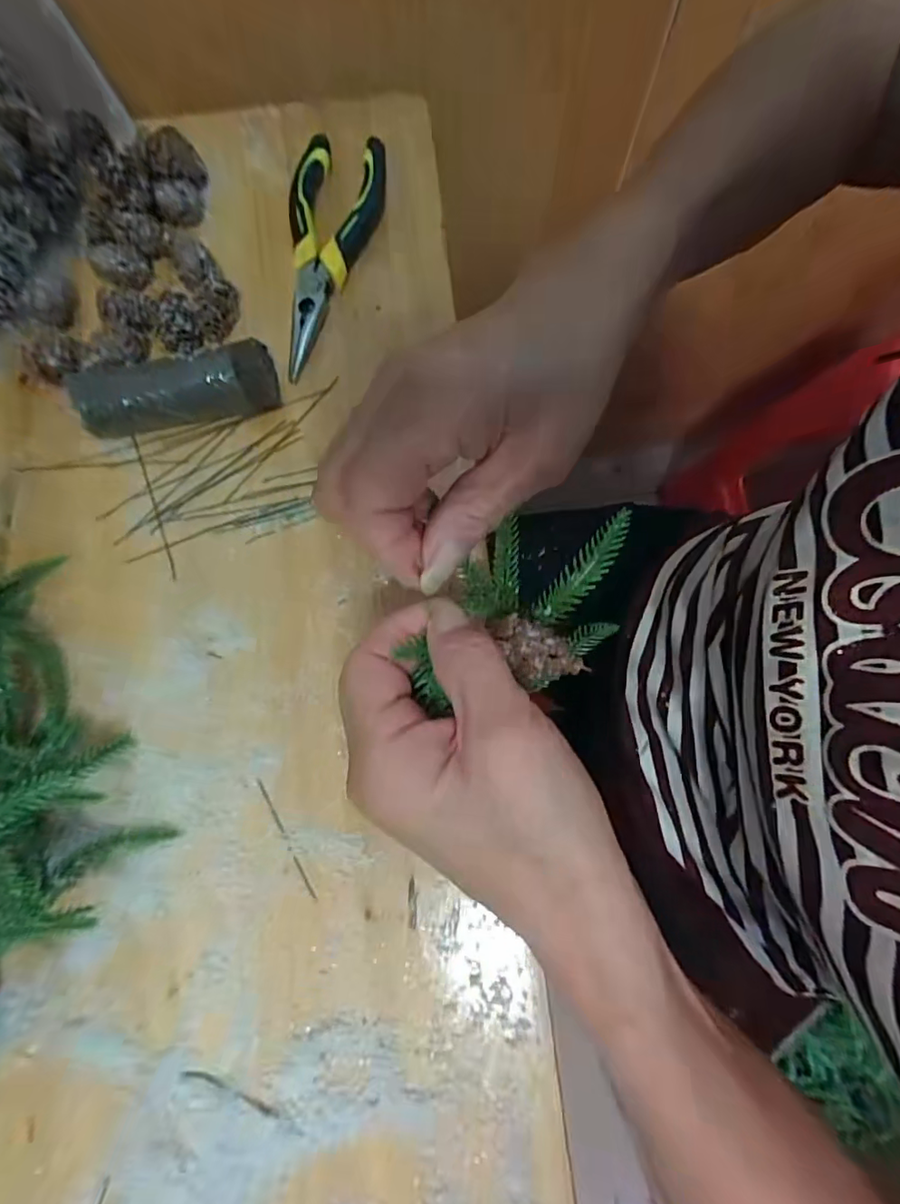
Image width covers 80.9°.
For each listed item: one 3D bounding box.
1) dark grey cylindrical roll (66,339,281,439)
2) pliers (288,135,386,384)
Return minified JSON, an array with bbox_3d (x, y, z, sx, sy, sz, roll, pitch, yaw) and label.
[{"bbox_3d":[-0.150,-0.117,0.291,0.106,0.036,0.032,-10,78,-3],"label":"dark grey cylindrical roll"},{"bbox_3d":[-0.069,-0.206,0.314,0.052,0.018,0.150,2,78,0],"label":"pliers"}]

